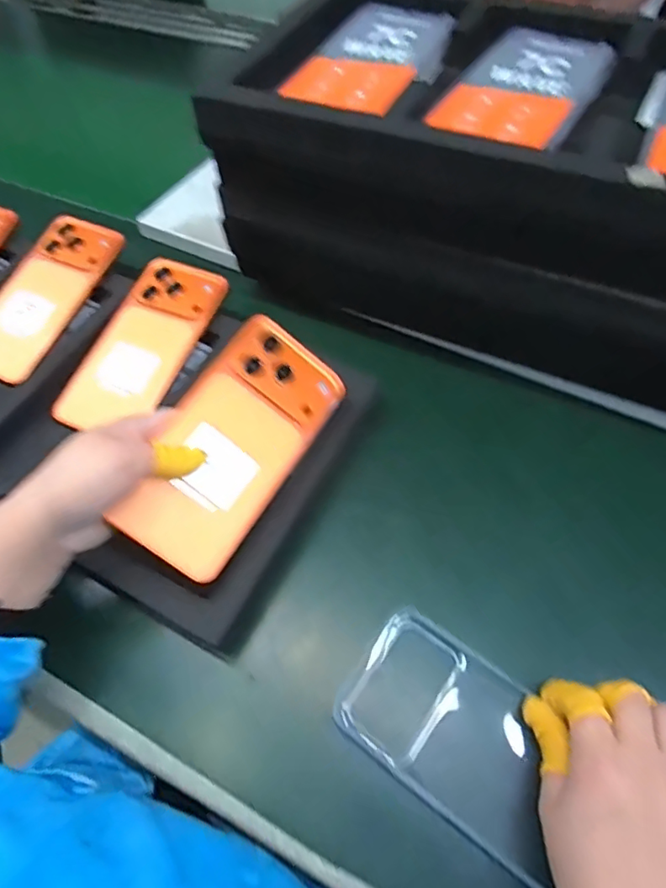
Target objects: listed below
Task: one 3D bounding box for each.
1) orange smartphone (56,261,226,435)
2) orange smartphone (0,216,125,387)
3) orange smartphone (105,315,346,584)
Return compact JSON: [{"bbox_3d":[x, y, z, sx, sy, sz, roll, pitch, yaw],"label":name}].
[{"bbox_3d":[-0.152,-0.079,0.435,0.077,0.013,0.164,28,74,18],"label":"orange smartphone"},{"bbox_3d":[-0.252,-0.129,0.473,0.079,0.014,0.166,25,75,17],"label":"orange smartphone"},{"bbox_3d":[-0.060,-0.001,0.337,0.079,0.006,0.161,39,68,-13],"label":"orange smartphone"}]

